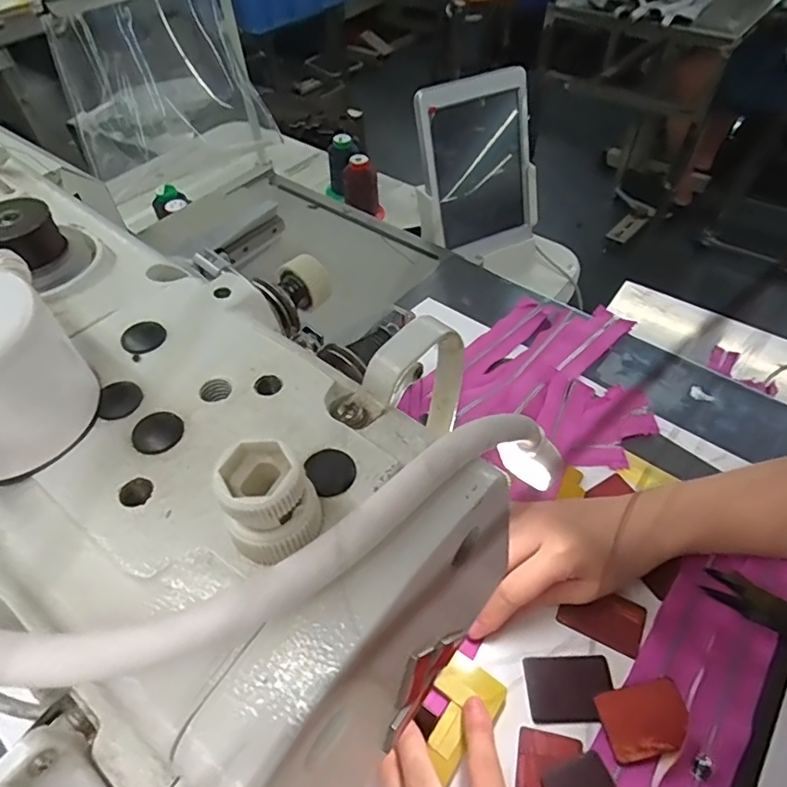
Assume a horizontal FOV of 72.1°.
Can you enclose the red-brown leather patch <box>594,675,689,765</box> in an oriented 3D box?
[{"bbox_3d":[0.146,0.189,0.315,0.050,0.004,0.036,-9,51,-6],"label":"red-brown leather patch"}]

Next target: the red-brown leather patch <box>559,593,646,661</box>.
[{"bbox_3d":[0.137,0.144,0.354,0.051,0.005,0.035,21,54,18],"label":"red-brown leather patch"}]

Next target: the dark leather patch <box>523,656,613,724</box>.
[{"bbox_3d":[0.107,0.178,0.327,0.052,0.004,0.035,-1,51,0],"label":"dark leather patch"}]

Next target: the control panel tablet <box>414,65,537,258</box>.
[{"bbox_3d":[0.112,-0.287,0.688,0.147,0.206,0.029,-25,36,-20],"label":"control panel tablet"}]

